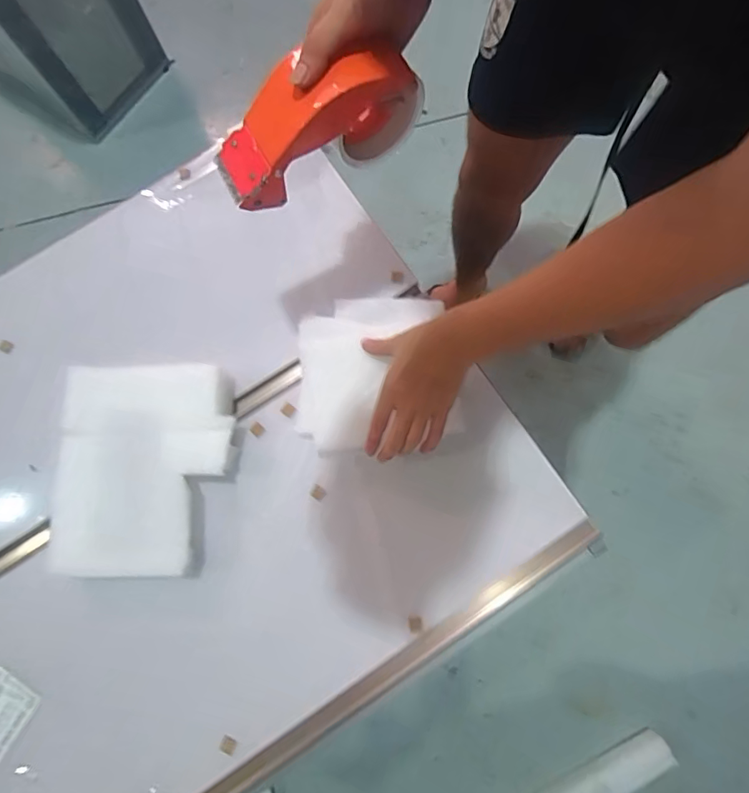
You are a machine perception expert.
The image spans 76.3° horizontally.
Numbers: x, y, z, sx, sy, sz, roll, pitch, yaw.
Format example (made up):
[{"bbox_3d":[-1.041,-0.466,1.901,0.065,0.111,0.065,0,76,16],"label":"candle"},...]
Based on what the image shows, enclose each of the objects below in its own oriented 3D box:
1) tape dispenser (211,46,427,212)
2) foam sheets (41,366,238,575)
[{"bbox_3d":[-0.052,-0.229,0.392,0.172,0.084,0.070,-33,78,-6],"label":"tape dispenser"},{"bbox_3d":[-0.271,0.087,0.568,0.192,0.055,0.237,1,79,3],"label":"foam sheets"}]

